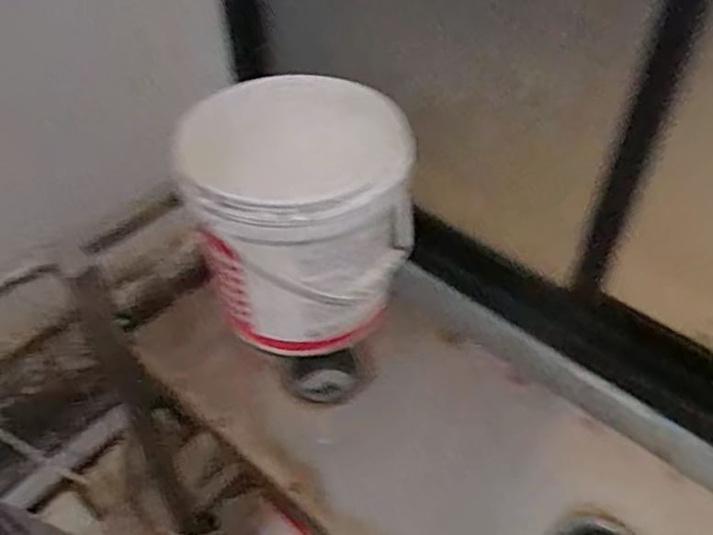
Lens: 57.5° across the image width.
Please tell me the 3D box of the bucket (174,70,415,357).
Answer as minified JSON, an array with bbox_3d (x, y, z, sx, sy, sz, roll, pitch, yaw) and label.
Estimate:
[{"bbox_3d":[-0.088,-0.074,0.946,0.329,0.282,0.281,-3,48,-1],"label":"bucket"}]

